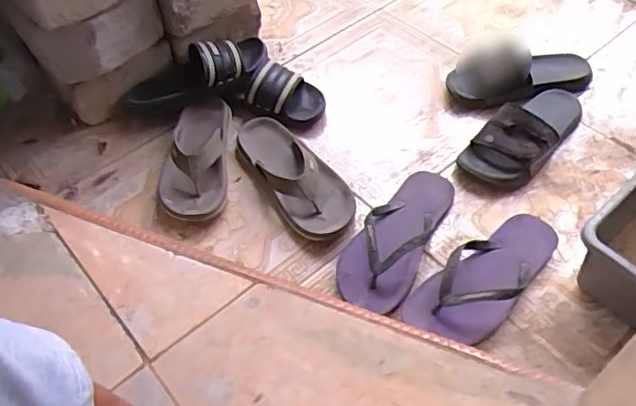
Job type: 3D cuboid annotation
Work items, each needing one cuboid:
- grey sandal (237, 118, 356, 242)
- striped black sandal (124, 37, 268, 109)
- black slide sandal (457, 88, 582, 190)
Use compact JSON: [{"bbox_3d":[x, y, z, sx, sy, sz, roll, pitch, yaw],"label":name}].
[{"bbox_3d":[-0.040,-0.054,0.918,0.112,0.049,0.287,-26,54,-17],"label":"grey sandal"},{"bbox_3d":[-0.217,-0.234,1.036,0.262,0.087,0.093,-19,53,-13],"label":"striped black sandal"},{"bbox_3d":[0.351,-0.125,0.943,0.112,0.064,0.256,35,61,27],"label":"black slide sandal"}]

